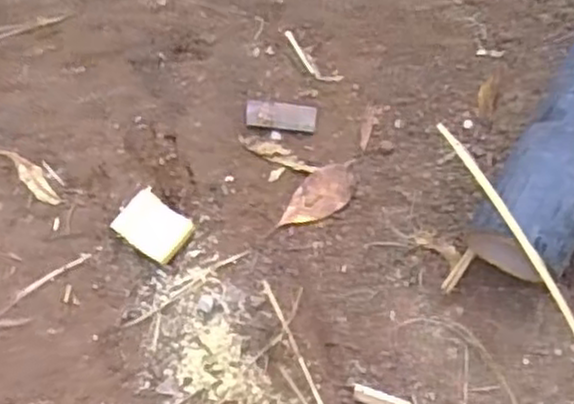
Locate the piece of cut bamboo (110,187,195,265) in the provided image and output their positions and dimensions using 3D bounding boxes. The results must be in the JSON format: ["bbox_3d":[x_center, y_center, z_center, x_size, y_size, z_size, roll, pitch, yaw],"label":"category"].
[{"bbox_3d":[-0.116,0.022,0.651,0.059,0.015,0.046,31,69,11],"label":"piece of cut bamboo"}]

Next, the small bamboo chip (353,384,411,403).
[{"bbox_3d":[0.076,0.158,0.598,0.045,0.004,0.013,18,67,6],"label":"small bamboo chip"}]

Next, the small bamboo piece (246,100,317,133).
[{"bbox_3d":[-0.005,-0.081,0.709,0.066,0.006,0.027,5,66,0],"label":"small bamboo piece"}]

